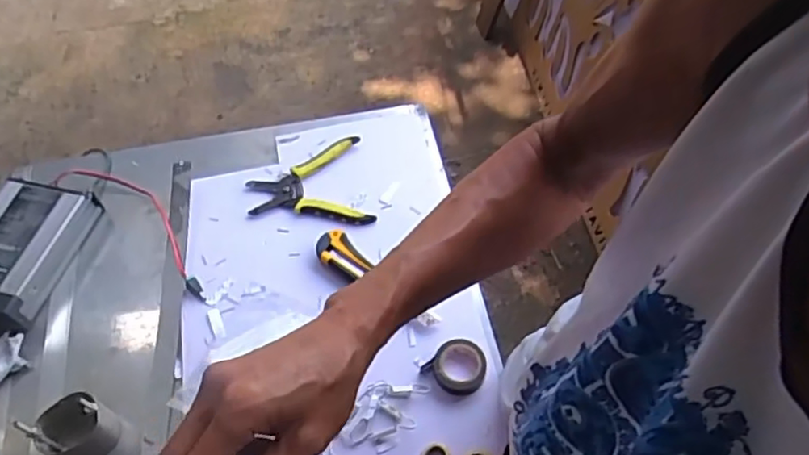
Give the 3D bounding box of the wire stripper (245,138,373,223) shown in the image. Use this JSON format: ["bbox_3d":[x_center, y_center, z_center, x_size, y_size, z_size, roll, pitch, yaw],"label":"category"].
[{"bbox_3d":[-0.122,-0.049,0.787,0.147,0.010,0.133,-14,55,-5],"label":"wire stripper"}]

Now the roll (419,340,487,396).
[{"bbox_3d":[0.056,0.144,0.648,0.059,0.014,0.056,-2,55,3],"label":"roll"}]

